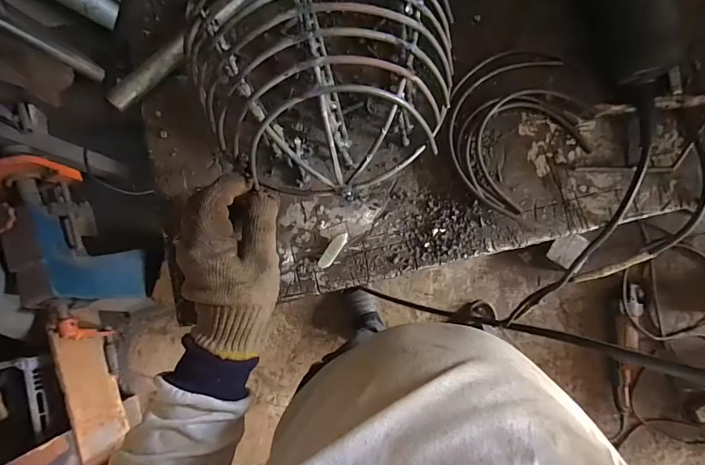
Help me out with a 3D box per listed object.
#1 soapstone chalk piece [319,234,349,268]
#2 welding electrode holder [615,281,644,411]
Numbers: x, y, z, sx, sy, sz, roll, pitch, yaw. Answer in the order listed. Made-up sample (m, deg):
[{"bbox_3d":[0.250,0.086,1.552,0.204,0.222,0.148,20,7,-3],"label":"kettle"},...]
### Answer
[{"bbox_3d":[-0.019,0.018,0.393,0.011,0.005,0.039,34,90,8],"label":"soapstone chalk piece"},{"bbox_3d":[0.801,0.335,1.169,0.064,0.062,0.363,2,86,7],"label":"welding electrode holder"}]

